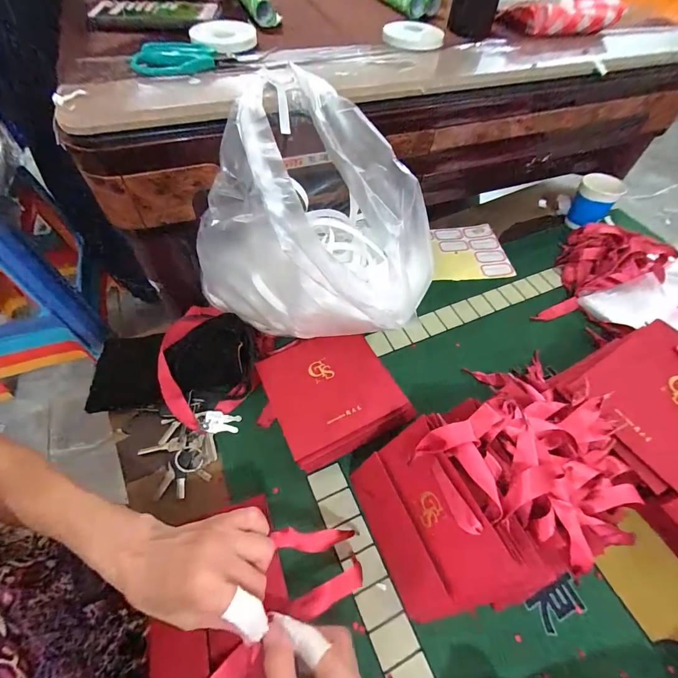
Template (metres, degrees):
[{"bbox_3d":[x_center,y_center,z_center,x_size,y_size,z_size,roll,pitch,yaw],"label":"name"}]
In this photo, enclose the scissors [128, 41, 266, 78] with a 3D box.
[{"bbox_3d":[-0.165,-0.322,0.406,0.135,0.017,0.057,-18,59,-16],"label":"scissors"}]

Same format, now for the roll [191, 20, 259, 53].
[{"bbox_3d":[-0.137,-0.369,0.434,0.075,0.016,0.080,2,56,-3],"label":"roll"}]

